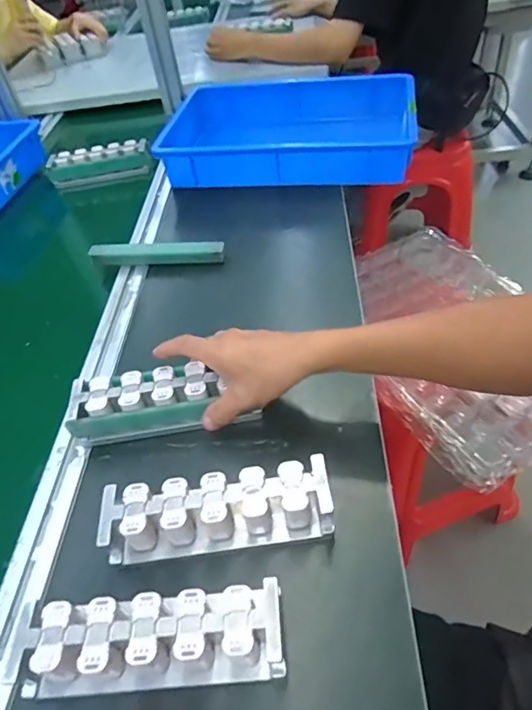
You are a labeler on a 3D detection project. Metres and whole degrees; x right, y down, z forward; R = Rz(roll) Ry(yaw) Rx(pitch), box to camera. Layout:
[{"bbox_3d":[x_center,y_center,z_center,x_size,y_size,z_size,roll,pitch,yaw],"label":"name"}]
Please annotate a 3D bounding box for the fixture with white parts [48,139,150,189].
[{"bbox_3d":[-0.324,-0.372,0.948,0.190,0.053,0.054,-13,49,-8],"label":"fixture with white parts"}]

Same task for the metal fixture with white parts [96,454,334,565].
[{"bbox_3d":[-0.041,0.130,0.411,0.185,0.045,0.053,-6,48,-1],"label":"metal fixture with white parts"}]

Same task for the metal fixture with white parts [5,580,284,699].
[{"bbox_3d":[-0.082,0.202,0.351,0.188,0.044,0.059,-4,48,0],"label":"metal fixture with white parts"}]

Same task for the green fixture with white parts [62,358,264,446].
[{"bbox_3d":[-0.112,0.048,0.505,0.169,0.048,0.057,-8,48,-1],"label":"green fixture with white parts"}]

